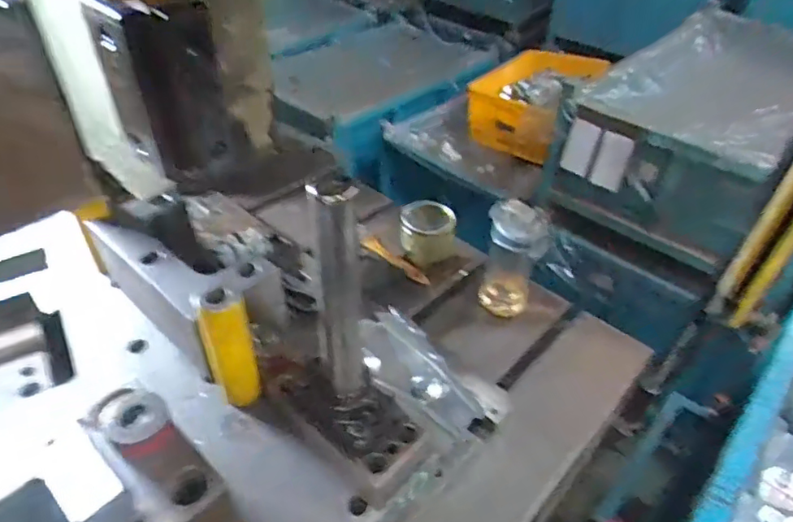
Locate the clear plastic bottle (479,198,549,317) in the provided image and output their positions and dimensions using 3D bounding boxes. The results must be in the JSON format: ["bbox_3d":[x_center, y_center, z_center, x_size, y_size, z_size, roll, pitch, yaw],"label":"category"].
[{"bbox_3d":[0.172,-0.001,0.810,0.083,0.183,0.081,17,43,14],"label":"clear plastic bottle"}]

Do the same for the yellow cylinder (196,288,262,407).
[{"bbox_3d":[-0.162,0.087,0.528,0.045,0.138,0.040,-14,45,-19],"label":"yellow cylinder"}]

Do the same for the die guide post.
[{"bbox_3d":[-0.042,0.028,0.406,0.026,0.205,0.031,-31,52,-33],"label":"die guide post"}]

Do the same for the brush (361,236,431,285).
[{"bbox_3d":[0.000,-0.003,0.854,0.126,0.021,0.023,35,49,13],"label":"brush"}]

